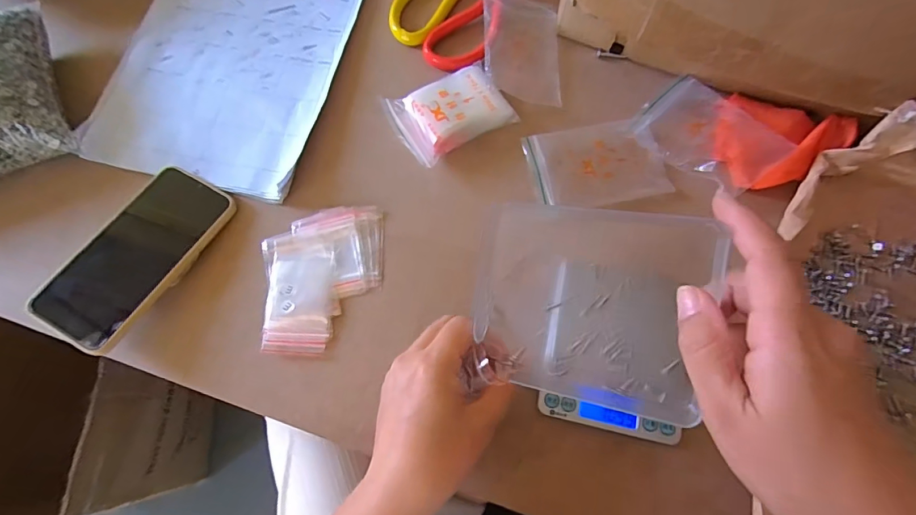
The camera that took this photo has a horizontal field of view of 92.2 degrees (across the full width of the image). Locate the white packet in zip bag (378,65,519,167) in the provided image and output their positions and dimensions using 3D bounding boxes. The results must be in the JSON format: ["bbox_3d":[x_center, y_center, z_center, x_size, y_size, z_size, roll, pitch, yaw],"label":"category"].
[{"bbox_3d":[-0.005,-0.132,0.401,0.103,0.021,0.072,-27,76,-6],"label":"white packet in zip bag"}]

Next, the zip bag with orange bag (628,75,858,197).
[{"bbox_3d":[0.249,-0.108,0.390,0.163,0.017,0.095,26,77,8],"label":"zip bag with orange bag"}]

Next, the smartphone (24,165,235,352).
[{"bbox_3d":[-0.264,-0.004,0.365,0.077,0.008,0.156,30,69,4],"label":"smartphone"}]

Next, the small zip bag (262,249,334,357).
[{"bbox_3d":[-0.132,0.036,0.367,0.052,0.004,0.086,0,75,2],"label":"small zip bag"}]

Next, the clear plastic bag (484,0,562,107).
[{"bbox_3d":[0.062,-0.209,0.428,0.075,0.008,0.127,3,75,-11],"label":"clear plastic bag"}]

